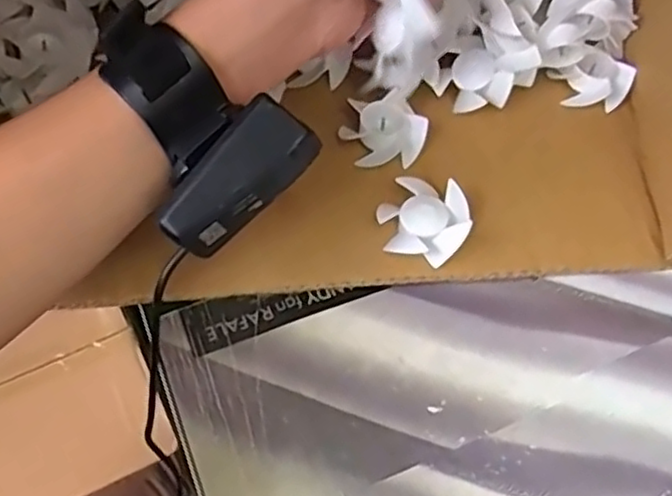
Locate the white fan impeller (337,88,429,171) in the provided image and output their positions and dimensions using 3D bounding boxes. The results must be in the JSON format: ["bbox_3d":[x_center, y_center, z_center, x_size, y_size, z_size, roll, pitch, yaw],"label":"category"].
[{"bbox_3d":[0.026,-0.062,0.380,0.046,0.010,0.039,3,83,4],"label":"white fan impeller"}]

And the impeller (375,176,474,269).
[{"bbox_3d":[0.044,-0.013,0.355,0.044,0.019,0.040,1,60,-2],"label":"impeller"}]

